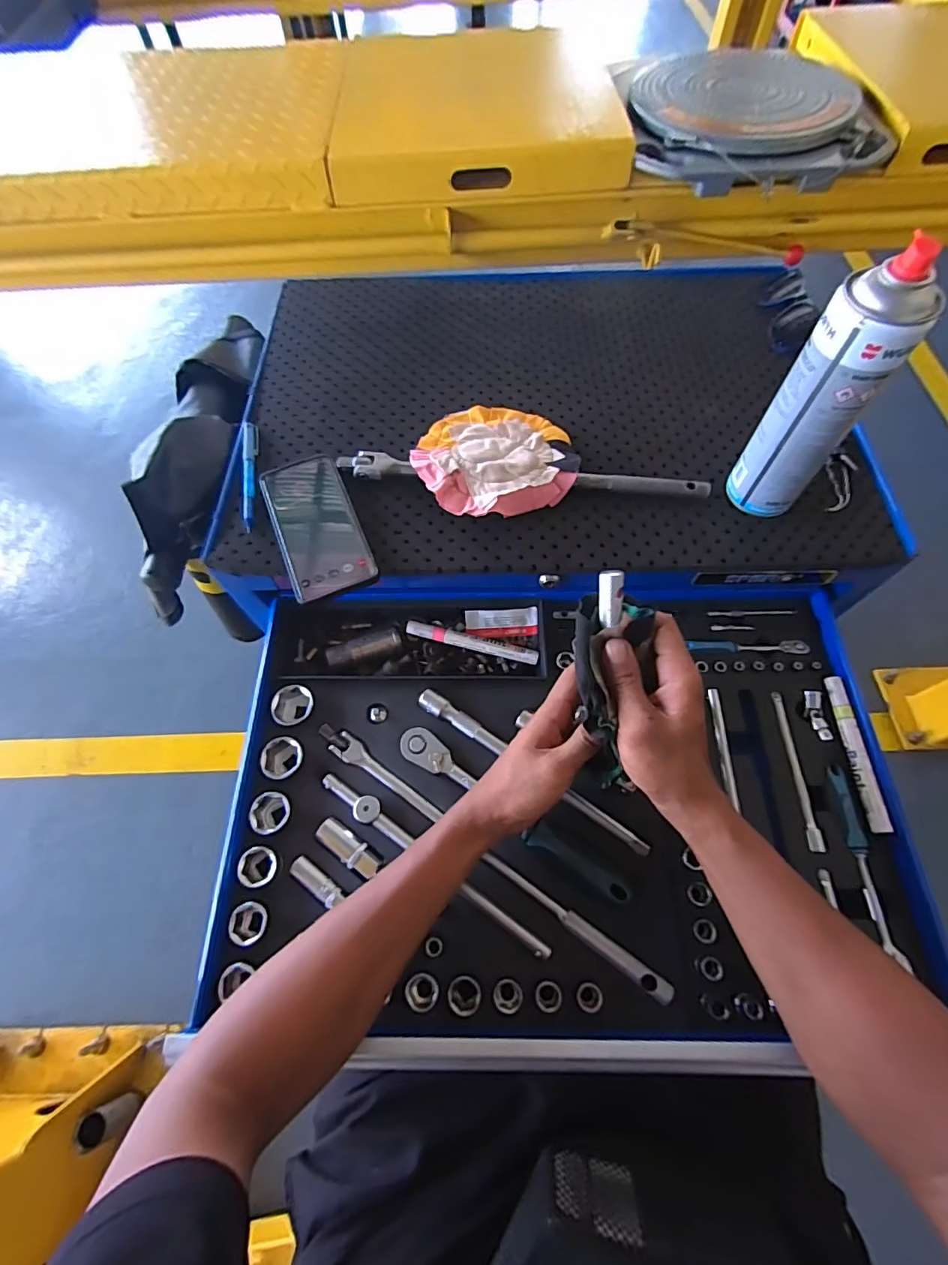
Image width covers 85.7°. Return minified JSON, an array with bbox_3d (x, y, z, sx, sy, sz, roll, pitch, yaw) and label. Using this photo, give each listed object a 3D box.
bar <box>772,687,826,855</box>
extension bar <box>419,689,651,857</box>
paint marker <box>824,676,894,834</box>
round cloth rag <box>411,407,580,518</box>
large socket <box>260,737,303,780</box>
[{"bbox_3d":[0.302,0.127,0.478,0.013,0.008,0.144,0,64,2],"label":"bar"},{"bbox_3d":[0.051,0.127,0.477,0.246,0.018,0.018,32,69,16],"label":"extension bar"},{"bbox_3d":[0.352,0.109,0.471,0.011,0.015,0.141,-2,64,1],"label":"paint marker"},{"bbox_3d":[0.020,-0.182,0.527,0.156,0.028,0.156,-1,64,1],"label":"round cloth rag"},{"bbox_3d":[-0.180,0.122,0.486,0.037,0.031,0.036,5,64,5],"label":"large socket"}]

